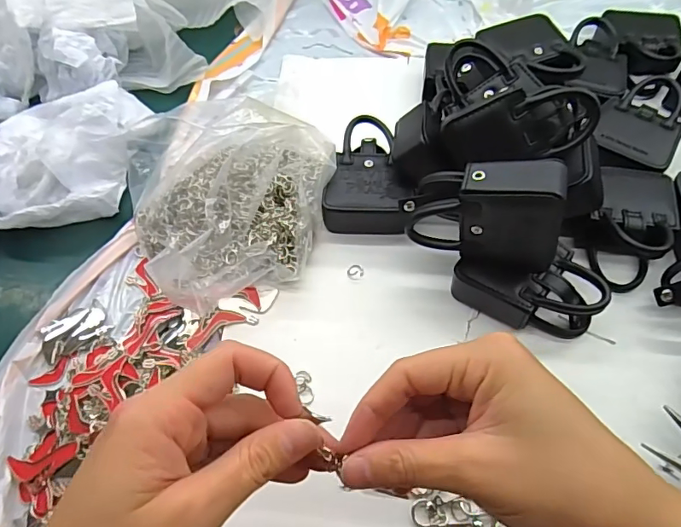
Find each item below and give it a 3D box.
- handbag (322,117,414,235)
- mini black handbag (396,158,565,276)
[{"bbox_3d":[0.025,-0.078,0.409,0.066,0.038,0.098,4,60,6],"label":"handbag"},{"bbox_3d":[0.096,-0.035,0.322,0.103,0.072,0.048,11,61,9],"label":"mini black handbag"}]

